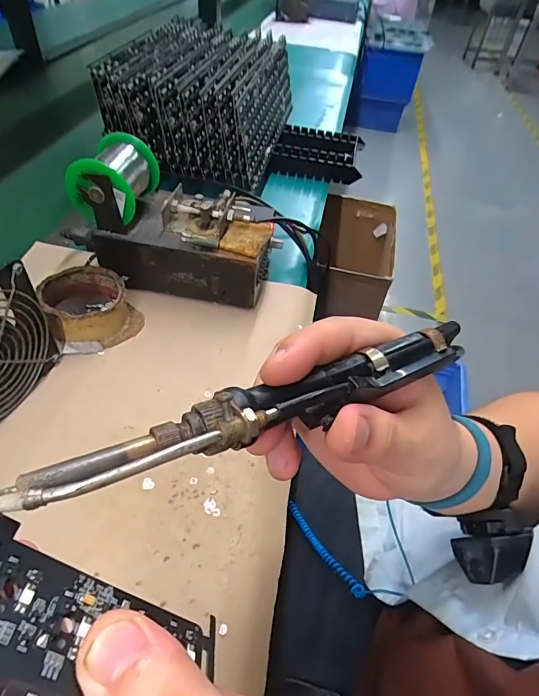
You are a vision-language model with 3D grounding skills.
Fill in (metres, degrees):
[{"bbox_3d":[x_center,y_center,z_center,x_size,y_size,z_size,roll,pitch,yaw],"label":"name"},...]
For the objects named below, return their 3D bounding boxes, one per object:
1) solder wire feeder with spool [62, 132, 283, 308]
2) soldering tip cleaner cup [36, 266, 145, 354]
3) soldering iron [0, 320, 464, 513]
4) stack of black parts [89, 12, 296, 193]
[{"bbox_3d":[-0.100,-0.146,0.477,0.216,0.128,0.121,9,47,4],"label":"solder wire feeder with spool"},{"bbox_3d":[-0.186,-0.045,0.440,0.083,0.047,0.089,2,47,-2],"label":"soldering tip cleaner cup"},{"bbox_3d":[0.006,0.020,0.161,0.191,0.014,0.025,-15,49,-28],"label":"soldering iron"},{"bbox_3d":[-0.100,-0.428,0.716,0.243,0.117,0.379,11,47,6],"label":"stack of black parts"}]

